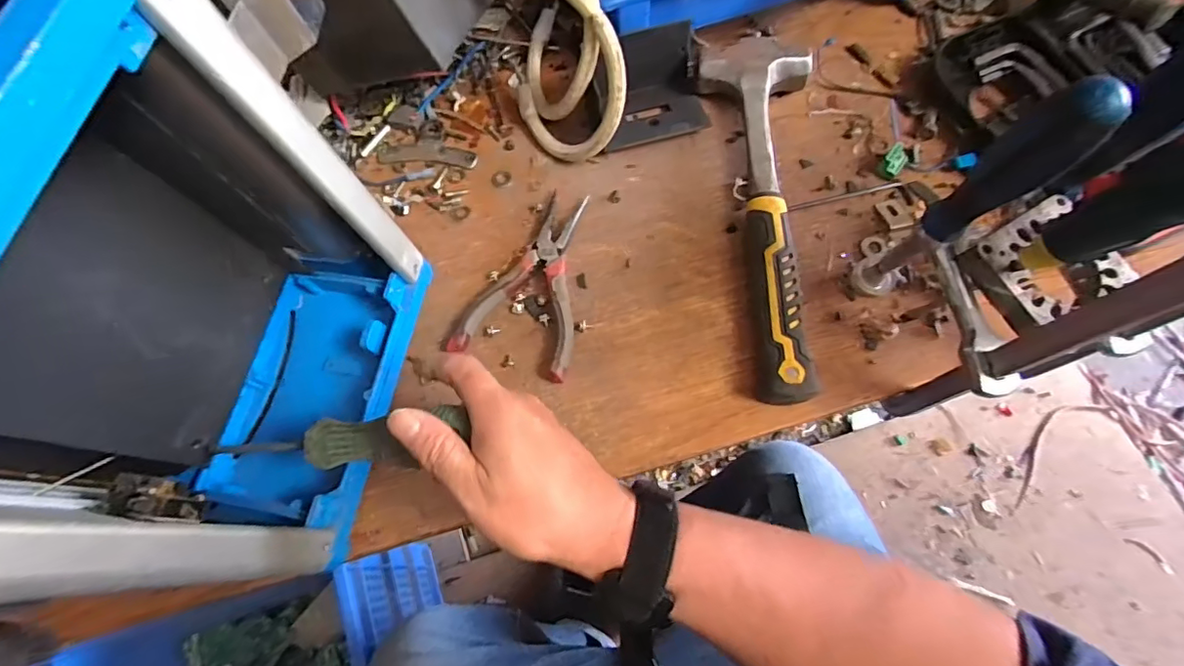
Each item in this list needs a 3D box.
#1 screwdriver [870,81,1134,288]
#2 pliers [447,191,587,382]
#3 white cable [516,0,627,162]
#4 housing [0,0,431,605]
[{"bbox_3d":[0.207,-0.075,0.311,0.032,0.178,0.032,39,70,4],"label":"screwdriver"},{"bbox_3d":[-0.052,-0.042,0.411,0.090,0.015,0.146,7,68,6],"label":"pliers"},{"bbox_3d":[-0.030,-0.223,0.411,0.079,0.145,0.147,-16,67,-4],"label":"white cable"},{"bbox_3d":[-0.204,-0.006,0.262,0.120,0.260,0.204,9,68,7],"label":"housing"}]

